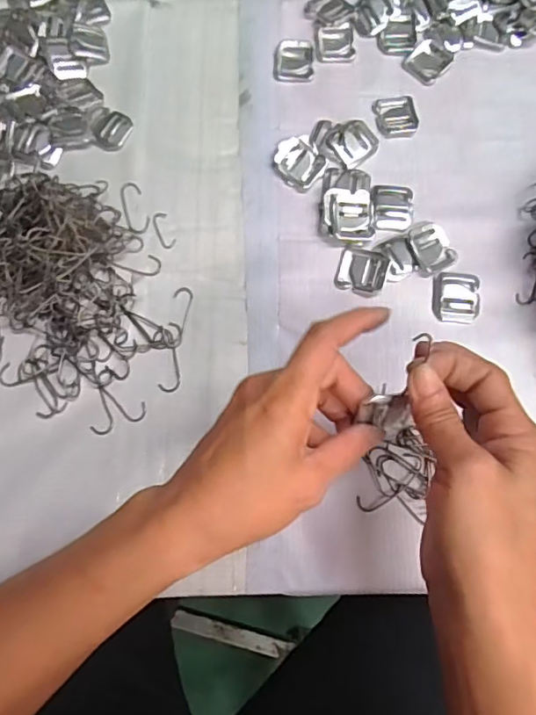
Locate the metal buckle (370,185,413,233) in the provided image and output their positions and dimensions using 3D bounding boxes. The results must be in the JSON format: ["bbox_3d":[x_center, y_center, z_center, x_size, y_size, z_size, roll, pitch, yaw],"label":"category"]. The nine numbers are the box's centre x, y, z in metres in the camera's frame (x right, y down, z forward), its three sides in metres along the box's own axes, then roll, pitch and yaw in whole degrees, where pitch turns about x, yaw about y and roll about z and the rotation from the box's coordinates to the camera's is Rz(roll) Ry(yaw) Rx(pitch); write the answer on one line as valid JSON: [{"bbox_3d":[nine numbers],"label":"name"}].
[{"bbox_3d":[0.091,-0.110,0.394,0.030,0.005,0.039,4,74,1],"label":"metal buckle"}]

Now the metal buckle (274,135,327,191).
[{"bbox_3d":[0.023,-0.144,0.399,0.036,0.009,0.034,42,78,10],"label":"metal buckle"}]

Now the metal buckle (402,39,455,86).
[{"bbox_3d":[0.127,-0.236,0.430,0.030,0.005,0.036,36,77,9],"label":"metal buckle"}]

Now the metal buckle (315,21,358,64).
[{"bbox_3d":[0.054,-0.253,0.434,0.031,0.004,0.038,-3,74,-1],"label":"metal buckle"}]

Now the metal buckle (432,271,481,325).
[{"bbox_3d":[0.131,-0.042,0.375,0.032,0.004,0.035,4,74,1],"label":"metal buckle"}]

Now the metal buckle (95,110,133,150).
[{"bbox_3d":[-0.116,-0.171,0.408,0.022,0.004,0.032,19,75,5],"label":"metal buckle"}]

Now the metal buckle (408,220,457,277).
[{"bbox_3d":[0.115,-0.077,0.378,0.030,0.004,0.039,-10,75,-3],"label":"metal buckle"}]

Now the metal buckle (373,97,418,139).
[{"bbox_3d":[0.098,-0.185,0.415,0.032,0.004,0.035,-5,75,-2],"label":"metal buckle"}]

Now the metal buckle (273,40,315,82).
[{"bbox_3d":[0.021,-0.236,0.430,0.031,0.004,0.038,0,74,0],"label":"metal buckle"}]

